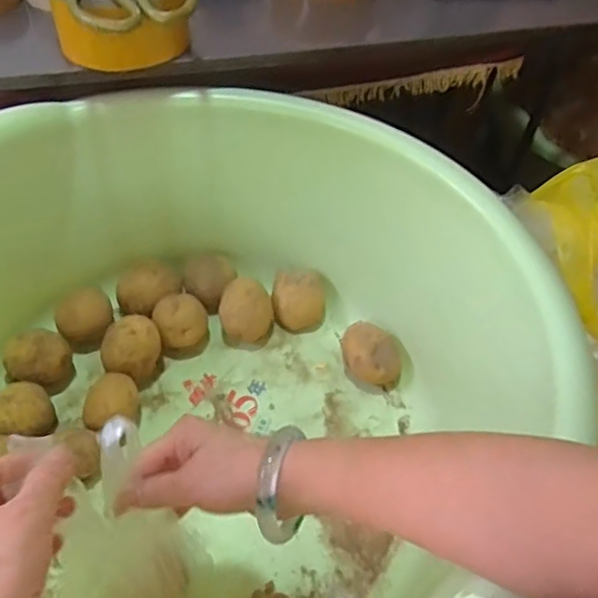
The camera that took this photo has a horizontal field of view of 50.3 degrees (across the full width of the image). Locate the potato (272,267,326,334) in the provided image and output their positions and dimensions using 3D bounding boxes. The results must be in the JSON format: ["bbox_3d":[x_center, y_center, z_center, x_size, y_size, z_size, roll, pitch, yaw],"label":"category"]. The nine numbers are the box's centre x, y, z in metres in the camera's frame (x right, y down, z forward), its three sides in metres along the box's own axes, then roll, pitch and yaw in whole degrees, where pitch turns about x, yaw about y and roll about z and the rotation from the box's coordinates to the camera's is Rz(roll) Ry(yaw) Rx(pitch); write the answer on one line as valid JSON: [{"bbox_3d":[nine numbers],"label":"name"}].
[{"bbox_3d":[0.000,0.002,0.709,0.058,0.049,0.054,1,51,-1],"label":"potato"}]

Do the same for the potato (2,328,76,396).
[{"bbox_3d":[-0.265,0.062,0.647,0.057,0.054,0.058,1,51,-1],"label":"potato"}]

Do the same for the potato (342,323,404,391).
[{"bbox_3d":[0.076,0.059,0.676,0.049,0.040,0.071,-35,60,-26],"label":"potato"}]

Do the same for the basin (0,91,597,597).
[{"bbox_3d":[-0.088,0.069,0.538,0.515,0.232,0.539,1,51,-1],"label":"basin"}]

